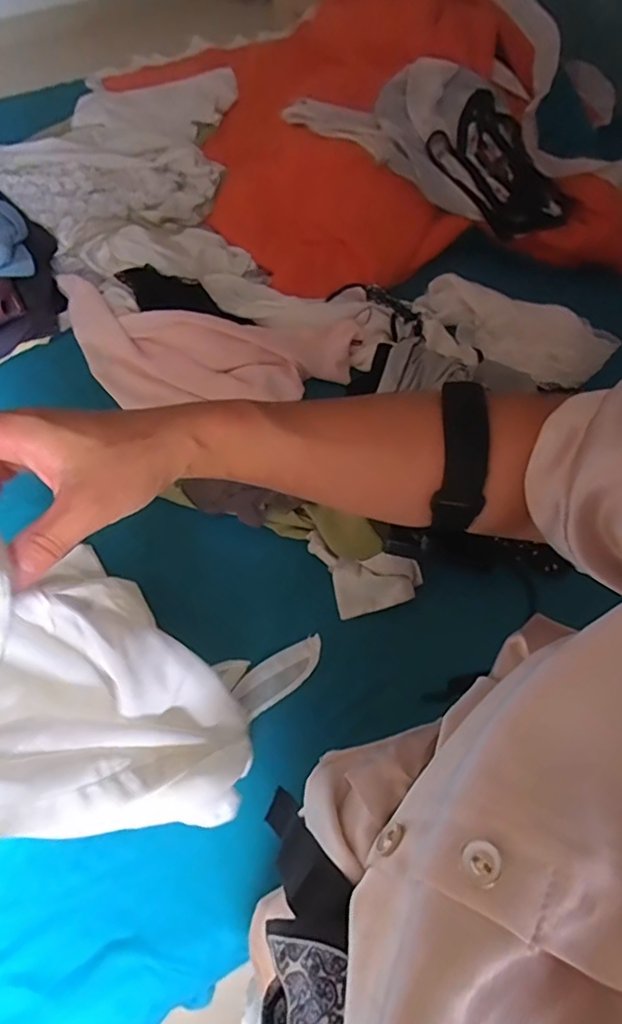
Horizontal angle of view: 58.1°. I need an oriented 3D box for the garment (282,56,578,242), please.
[{"bbox_3d":[0.252,-0.768,1.129,0.590,0.139,0.296,22,65,10],"label":"garment"}]

